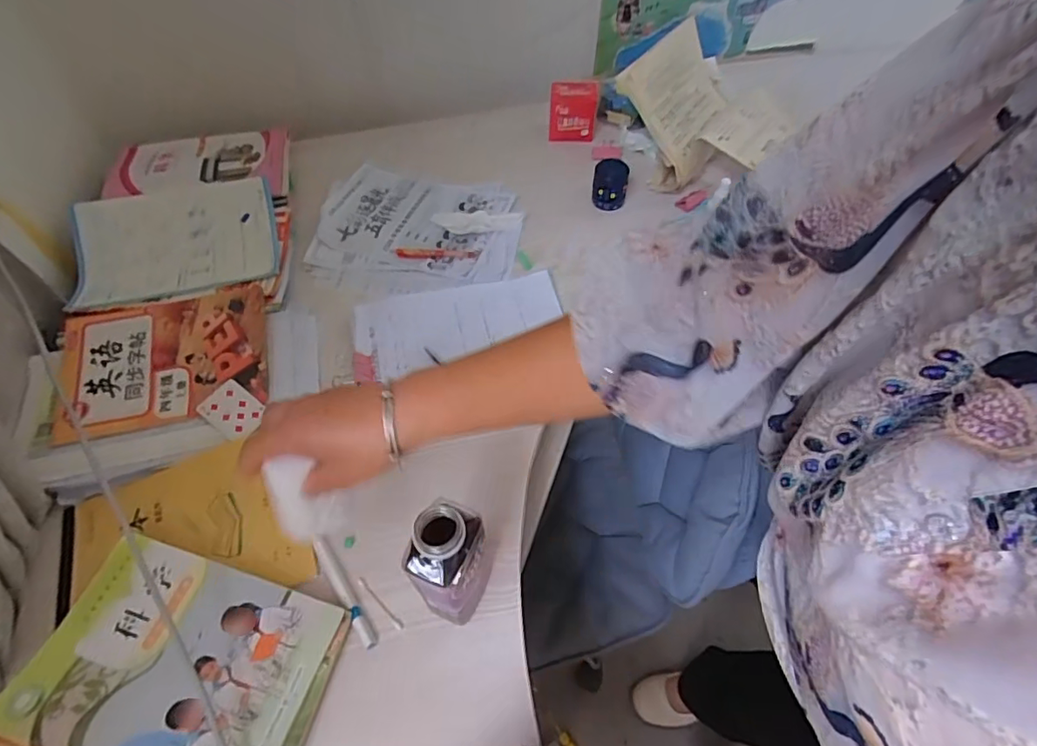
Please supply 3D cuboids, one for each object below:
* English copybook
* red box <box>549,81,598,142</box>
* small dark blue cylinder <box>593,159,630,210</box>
[{"bbox_3d":[-0.470,-0.022,0.715,0.258,0.013,0.193,-12,65,-8],"label":"English copybook"},{"bbox_3d":[0.102,-0.484,1.005,0.088,0.092,0.068,8,55,4],"label":"red box"},{"bbox_3d":[0.153,-0.313,0.896,0.057,0.073,0.050,7,55,3],"label":"small dark blue cylinder"}]

